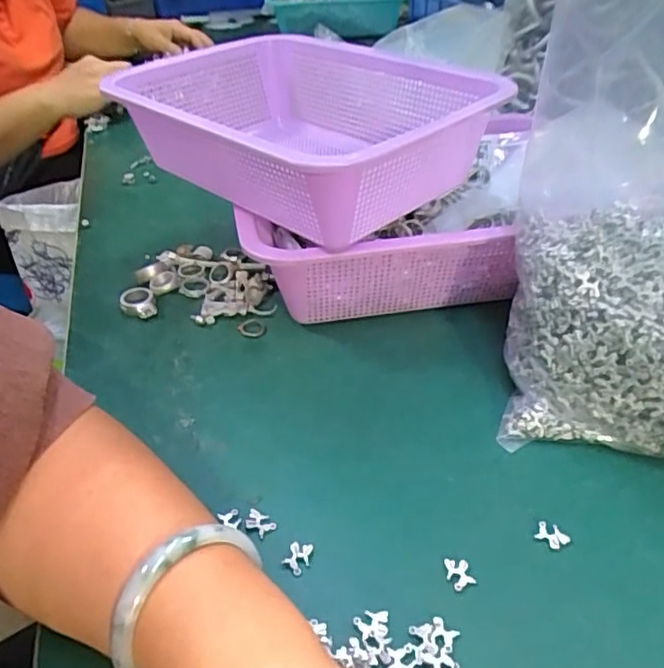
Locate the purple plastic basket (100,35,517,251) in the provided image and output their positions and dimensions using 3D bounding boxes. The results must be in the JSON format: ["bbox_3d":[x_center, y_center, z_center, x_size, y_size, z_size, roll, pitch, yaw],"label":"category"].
[{"bbox_3d":[-0.035,-0.156,0.448,0.279,0.068,0.192,30,50,34],"label":"purple plastic basket"}]

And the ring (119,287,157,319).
[{"bbox_3d":[-0.152,-0.023,0.473,0.025,0.014,0.031,-16,39,-16],"label":"ring"}]

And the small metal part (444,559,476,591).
[{"bbox_3d":[0.062,0.116,0.295,0.012,0.004,0.015,-12,38,-12],"label":"small metal part"}]

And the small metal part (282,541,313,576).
[{"bbox_3d":[-0.017,0.113,0.305,0.011,0.007,0.016,16,41,23],"label":"small metal part"}]

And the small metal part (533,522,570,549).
[{"bbox_3d":[0.114,0.104,0.311,0.016,0.004,0.011,19,42,25],"label":"small metal part"}]

